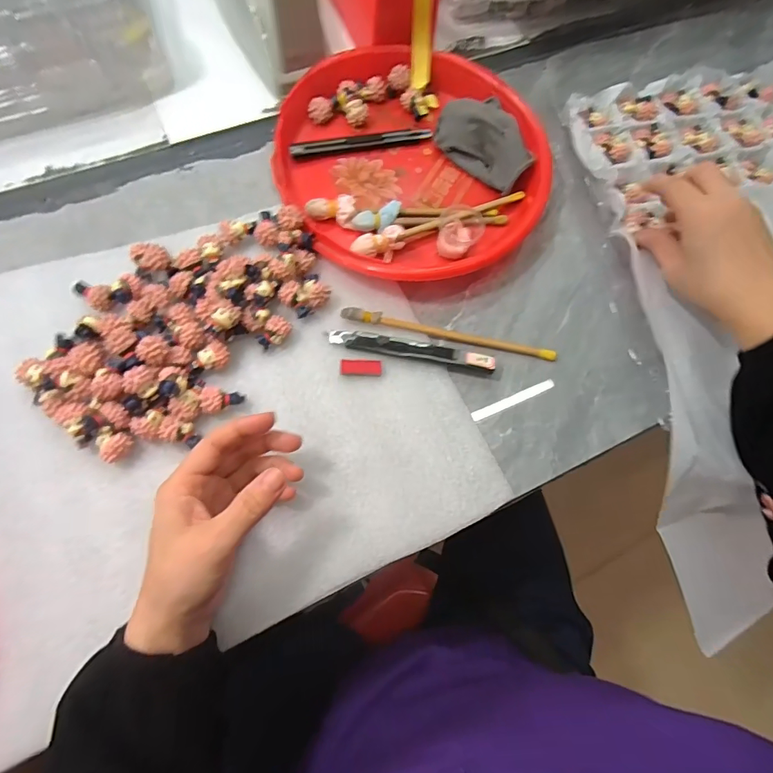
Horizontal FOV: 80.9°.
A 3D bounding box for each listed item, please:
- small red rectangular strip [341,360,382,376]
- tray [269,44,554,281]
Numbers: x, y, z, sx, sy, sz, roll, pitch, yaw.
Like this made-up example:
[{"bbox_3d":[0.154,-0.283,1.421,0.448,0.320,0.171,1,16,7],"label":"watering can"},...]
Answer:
[{"bbox_3d":[-0.020,-0.015,0.364,0.032,0.005,0.012,2,70,-1],"label":"small red rectangular strip"},{"bbox_3d":[0.023,-0.212,0.421,0.238,0.037,0.234,1,70,-2],"label":"tray"}]

